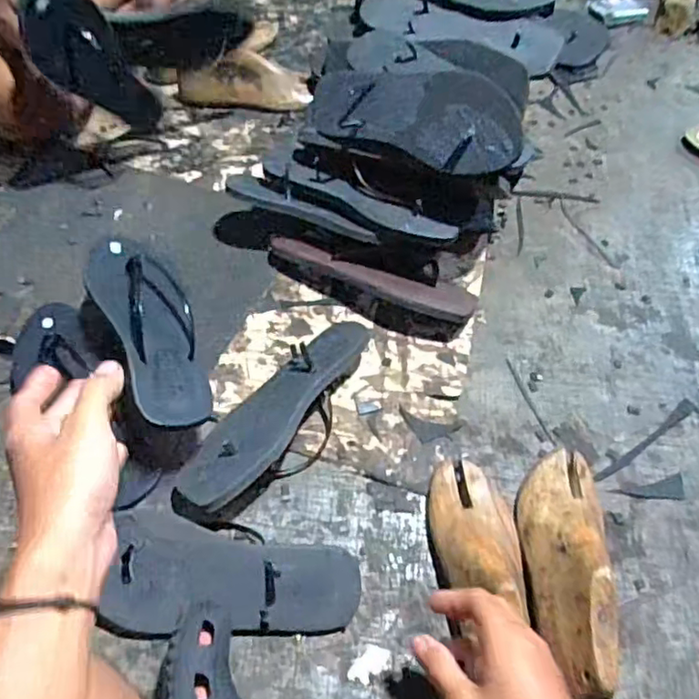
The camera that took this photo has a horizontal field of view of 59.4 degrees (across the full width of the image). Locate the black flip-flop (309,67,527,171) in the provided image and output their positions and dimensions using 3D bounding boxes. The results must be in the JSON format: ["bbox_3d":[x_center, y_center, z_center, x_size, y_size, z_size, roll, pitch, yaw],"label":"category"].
[{"bbox_3d":[0.073,-0.260,0.678,0.245,0.092,0.029,22,20,24],"label":"black flip-flop"}]

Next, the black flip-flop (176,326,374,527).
[{"bbox_3d":[-0.071,0.066,0.639,0.100,0.050,0.263,39,63,20],"label":"black flip-flop"}]

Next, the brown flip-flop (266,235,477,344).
[{"bbox_3d":[0.024,-0.079,0.752,0.265,0.038,0.081,15,57,6],"label":"brown flip-flop"}]

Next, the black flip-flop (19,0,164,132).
[{"bbox_3d":[-0.338,-0.374,0.811,0.045,0.260,0.095,37,85,19],"label":"black flip-flop"}]

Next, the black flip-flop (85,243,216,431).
[{"bbox_3d":[-0.208,-0.028,0.641,0.082,0.044,0.233,-25,60,-17],"label":"black flip-flop"}]

